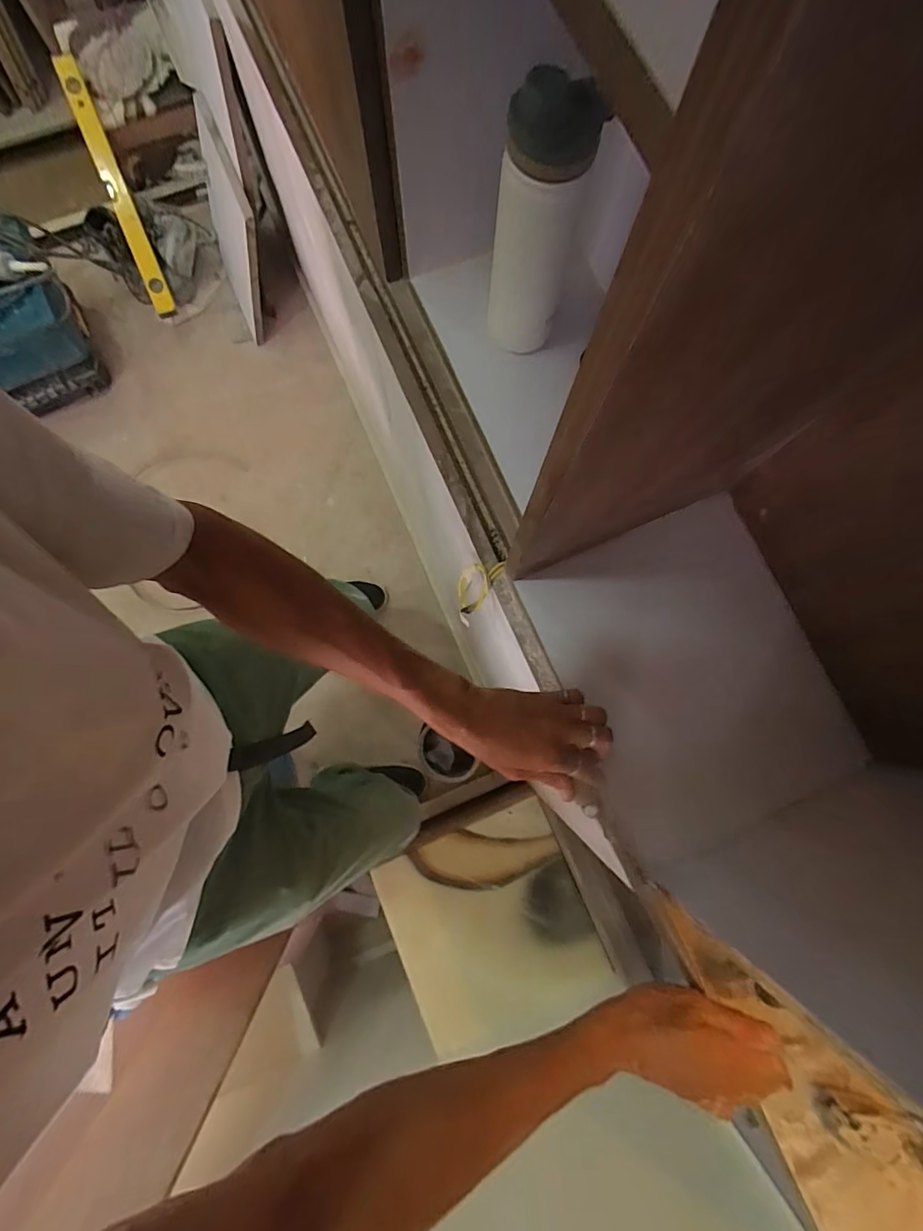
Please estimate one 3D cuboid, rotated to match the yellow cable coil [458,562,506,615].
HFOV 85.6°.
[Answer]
[{"bbox_3d":[0.013,-0.033,0.523,0.033,0.012,0.067,31,106,-1],"label":"yellow cable coil"}]

